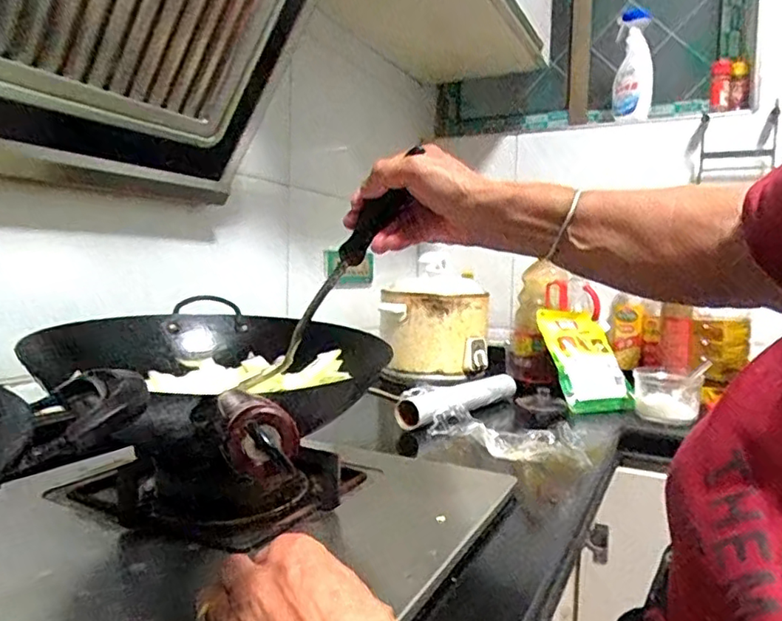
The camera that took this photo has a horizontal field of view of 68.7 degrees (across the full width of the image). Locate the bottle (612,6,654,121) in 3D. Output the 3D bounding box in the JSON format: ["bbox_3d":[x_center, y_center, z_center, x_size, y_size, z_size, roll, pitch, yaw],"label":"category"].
[{"bbox_3d":[0.579,-0.597,1.368,0.086,0.253,0.100,2,4,22],"label":"bottle"}]

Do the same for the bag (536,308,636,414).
[{"bbox_3d":[0.364,0.092,1.080,0.139,0.211,0.031,-4,-29,-13],"label":"bag"}]

